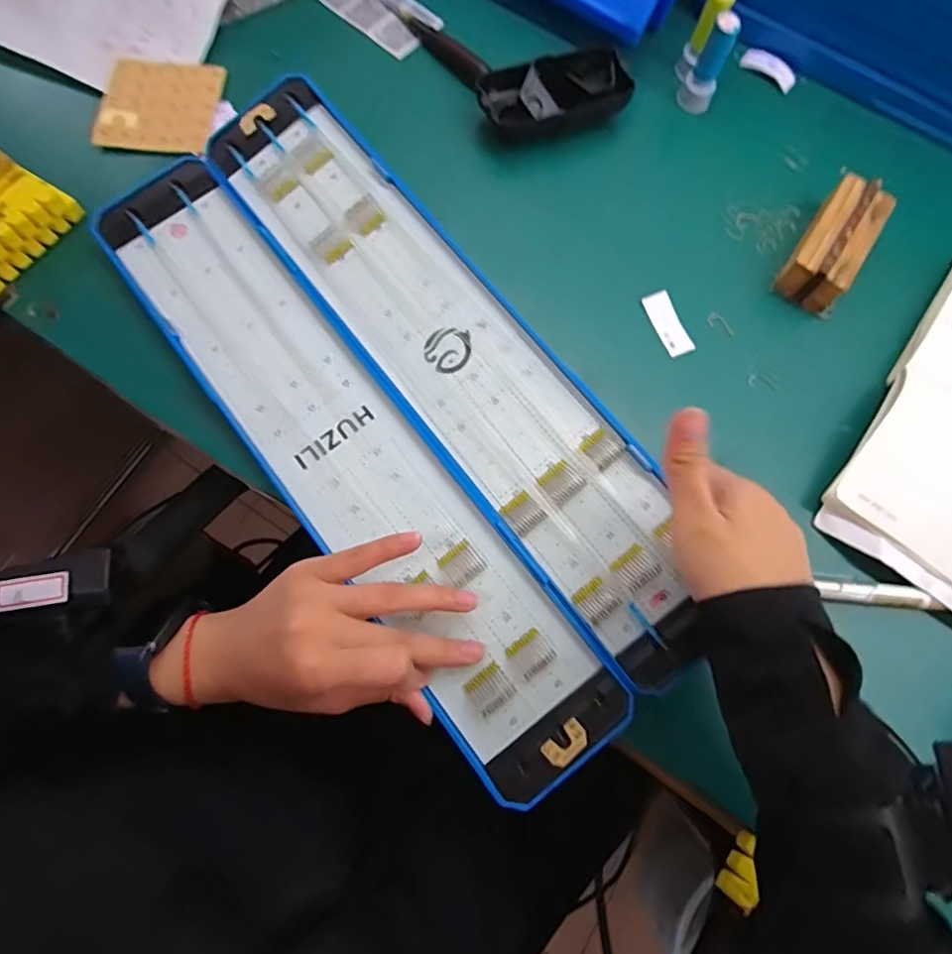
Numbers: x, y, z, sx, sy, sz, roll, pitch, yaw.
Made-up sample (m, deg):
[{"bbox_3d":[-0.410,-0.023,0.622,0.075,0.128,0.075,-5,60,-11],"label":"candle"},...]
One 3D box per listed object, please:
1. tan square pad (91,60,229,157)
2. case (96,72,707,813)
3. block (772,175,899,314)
[{"bbox_3d":[-0.226,-0.266,0.400,0.078,0.007,0.080,3,74,-2],"label":"tan square pad"},{"bbox_3d":[-0.051,-0.051,0.336,0.175,0.024,0.436,-36,77,-9],"label":"case"},{"bbox_3d":[0.252,-0.164,0.390,0.042,0.032,0.093,35,75,7],"label":"block"}]

